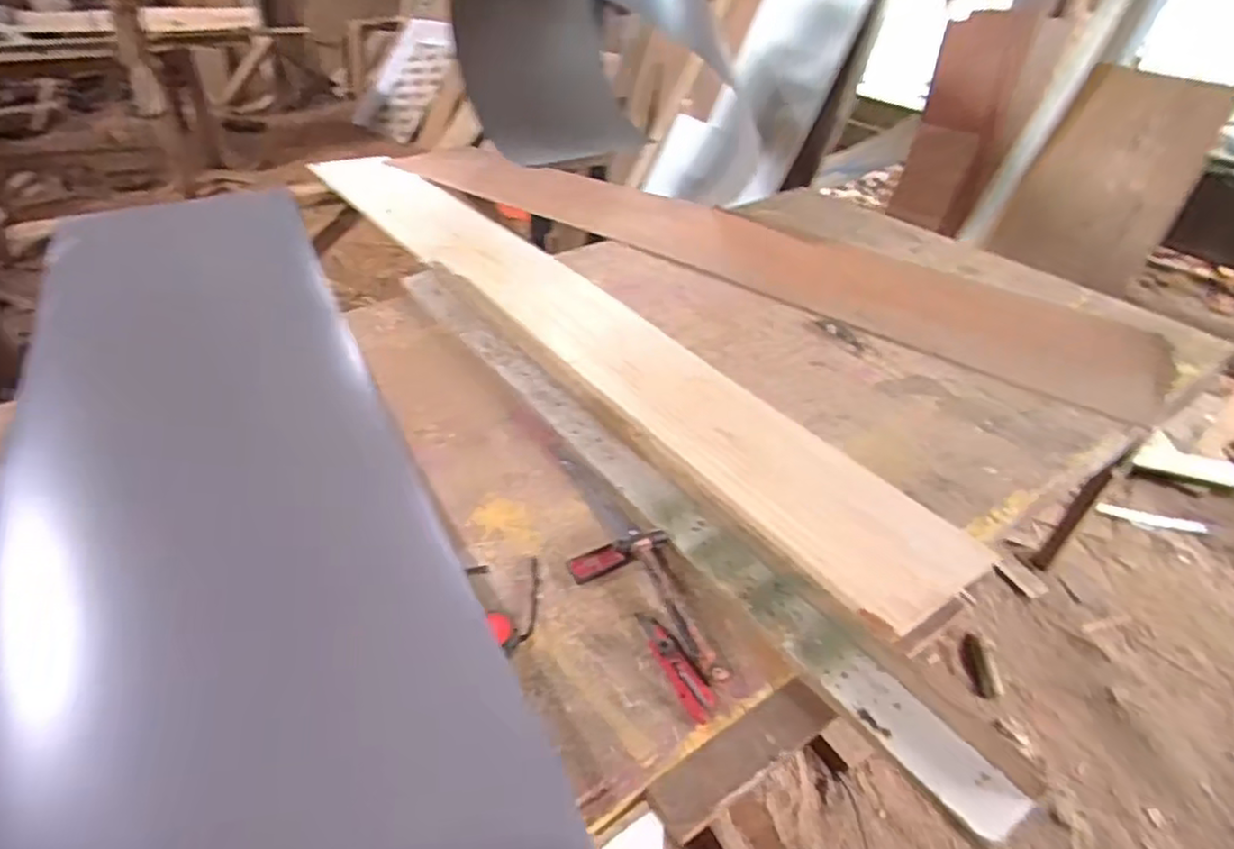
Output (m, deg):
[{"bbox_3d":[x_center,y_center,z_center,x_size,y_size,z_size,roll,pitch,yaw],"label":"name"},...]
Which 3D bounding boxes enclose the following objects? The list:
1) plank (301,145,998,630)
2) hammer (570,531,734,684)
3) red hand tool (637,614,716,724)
[{"bbox_3d":[-0.151,-0.280,1.568,0.305,0.037,2.041,-22,44,-29],"label":"plank"},{"bbox_3d":[0.041,0.240,0.895,0.139,0.040,0.243,-11,40,-18],"label":"hammer"},{"bbox_3d":[0.072,0.289,0.837,0.036,0.014,0.152,-16,42,-23],"label":"red hand tool"}]

